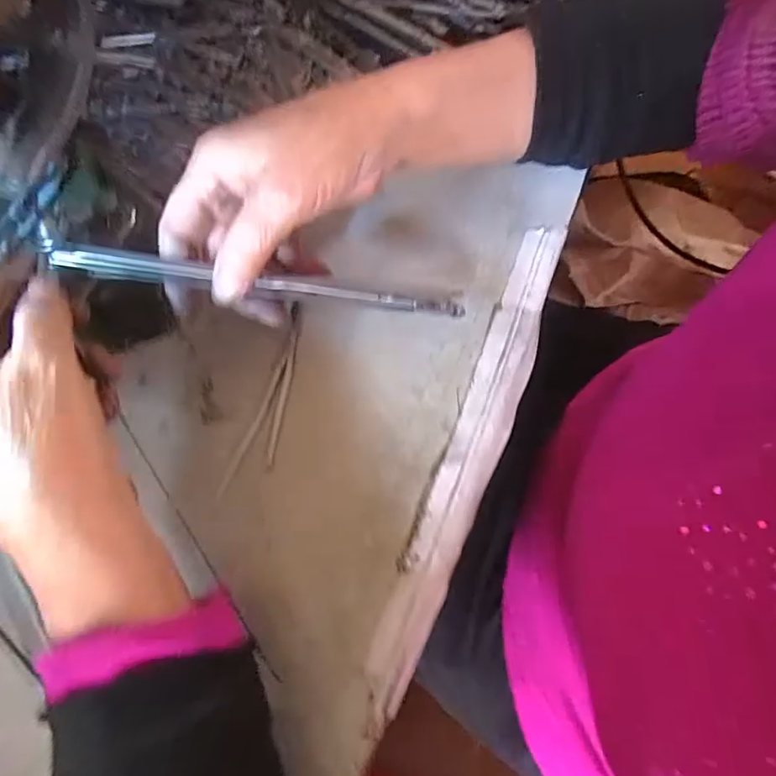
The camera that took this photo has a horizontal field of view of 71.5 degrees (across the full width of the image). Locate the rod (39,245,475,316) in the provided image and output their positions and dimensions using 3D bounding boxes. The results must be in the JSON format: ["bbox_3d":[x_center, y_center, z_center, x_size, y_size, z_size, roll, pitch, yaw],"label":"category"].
[{"bbox_3d":[-0.058,-0.049,0.257,0.190,0.006,0.011,6,73,-9],"label":"rod"}]

